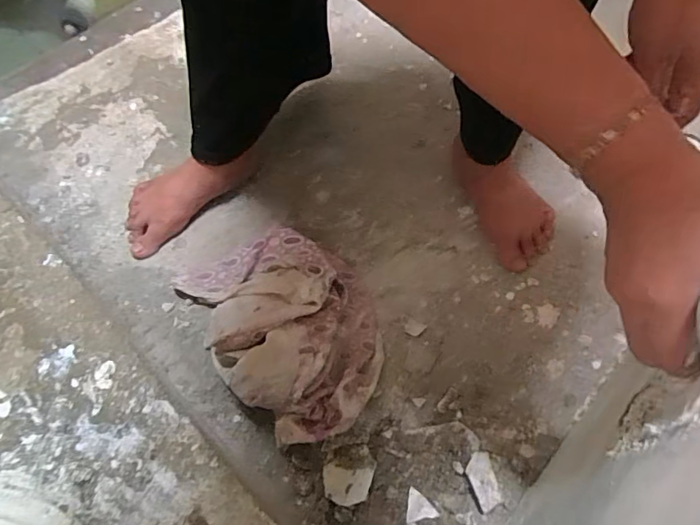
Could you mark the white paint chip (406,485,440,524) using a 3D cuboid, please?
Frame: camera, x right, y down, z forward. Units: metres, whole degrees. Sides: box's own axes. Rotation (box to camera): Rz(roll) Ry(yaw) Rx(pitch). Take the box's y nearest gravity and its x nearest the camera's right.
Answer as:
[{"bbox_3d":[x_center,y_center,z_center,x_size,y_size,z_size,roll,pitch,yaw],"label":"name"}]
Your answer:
[{"bbox_3d":[0.074,0.249,0.519,0.031,0.005,0.031,7,61,3],"label":"white paint chip"}]

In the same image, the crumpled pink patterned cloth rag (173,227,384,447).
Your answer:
[{"bbox_3d":[-0.072,0.066,0.588,0.206,0.087,0.269,-23,64,-13],"label":"crumpled pink patterned cloth rag"}]

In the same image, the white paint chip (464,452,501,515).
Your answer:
[{"bbox_3d":[0.141,0.226,0.530,0.038,0.004,0.052,-11,65,-33],"label":"white paint chip"}]

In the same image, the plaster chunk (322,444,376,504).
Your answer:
[{"bbox_3d":[-0.002,0.223,0.538,0.051,0.012,0.060,15,62,7],"label":"plaster chunk"}]

